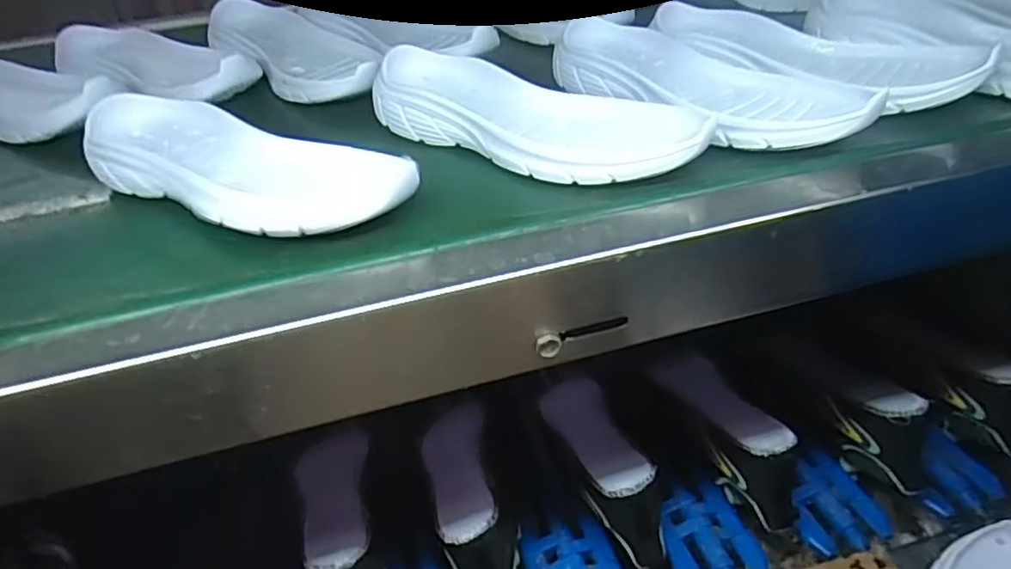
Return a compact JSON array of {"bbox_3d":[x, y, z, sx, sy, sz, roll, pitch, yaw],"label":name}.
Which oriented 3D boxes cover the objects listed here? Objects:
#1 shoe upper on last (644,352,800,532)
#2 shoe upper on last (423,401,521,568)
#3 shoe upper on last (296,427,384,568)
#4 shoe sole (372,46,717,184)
[{"bbox_3d":[0.248,0.169,0.734,0.083,0.105,0.222,-9,20,-14],"label":"shoe upper on last"},{"bbox_3d":[-0.037,0.212,0.664,0.073,0.089,0.219,-12,41,-10],"label":"shoe upper on last"},{"bbox_3d":[-0.156,0.239,0.648,0.080,0.100,0.193,-15,42,-14],"label":"shoe upper on last"},{"bbox_3d":[0.015,-0.127,0.474,0.262,0.038,0.082,24,48,28],"label":"shoe sole"}]

